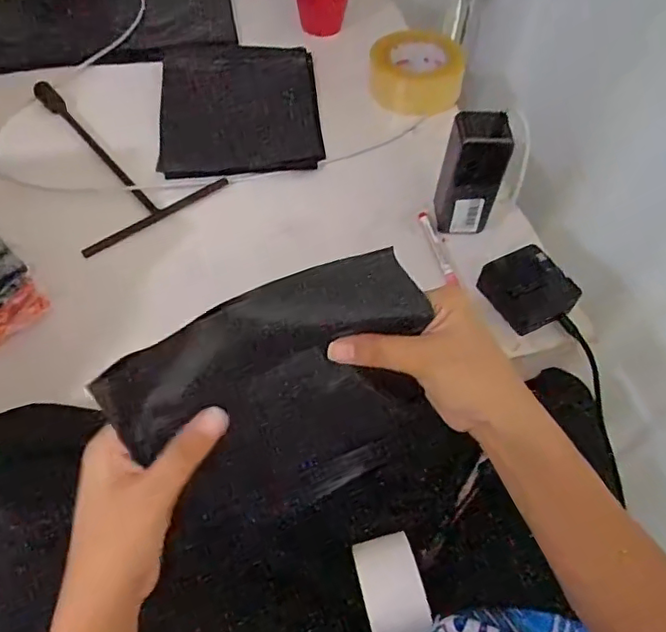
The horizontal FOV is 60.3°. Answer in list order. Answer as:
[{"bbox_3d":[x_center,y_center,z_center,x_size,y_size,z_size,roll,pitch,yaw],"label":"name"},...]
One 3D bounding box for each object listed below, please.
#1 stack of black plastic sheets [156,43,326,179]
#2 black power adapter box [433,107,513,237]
[{"bbox_3d":[-0.122,-0.284,0.759,0.203,0.016,0.279,-5,54,-7],"label":"stack of black plastic sheets"},{"bbox_3d":[0.145,-0.151,0.604,0.059,0.126,0.048,4,54,-1],"label":"black power adapter box"}]

